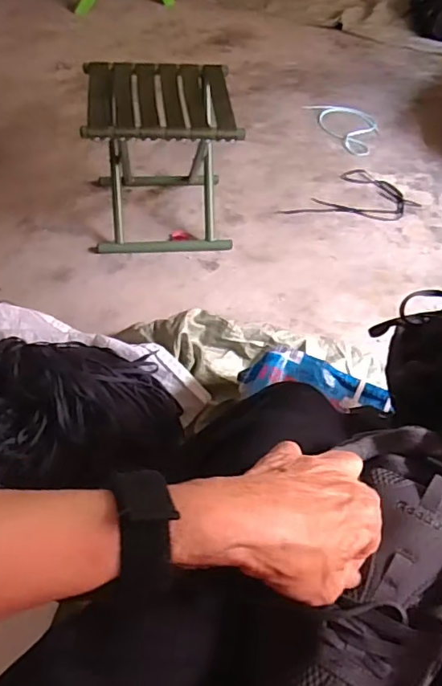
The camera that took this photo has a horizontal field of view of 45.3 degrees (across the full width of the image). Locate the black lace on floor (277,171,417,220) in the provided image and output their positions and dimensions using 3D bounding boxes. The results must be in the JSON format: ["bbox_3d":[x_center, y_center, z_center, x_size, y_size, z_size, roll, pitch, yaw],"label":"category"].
[{"bbox_3d":[0.337,-0.351,1.370,0.314,0.011,0.206,-35,63,-27],"label":"black lace on floor"}]

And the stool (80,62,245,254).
[{"bbox_3d":[-0.133,-0.404,1.179,0.296,0.310,0.278,-4,54,-8],"label":"stool"}]

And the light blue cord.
[{"bbox_3d":[0.399,-0.660,1.615,0.182,0.021,0.306,-14,56,-15],"label":"light blue cord"}]

